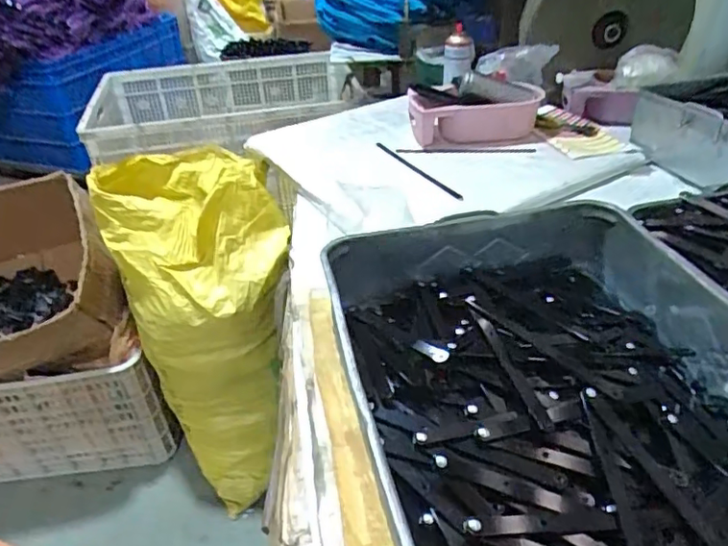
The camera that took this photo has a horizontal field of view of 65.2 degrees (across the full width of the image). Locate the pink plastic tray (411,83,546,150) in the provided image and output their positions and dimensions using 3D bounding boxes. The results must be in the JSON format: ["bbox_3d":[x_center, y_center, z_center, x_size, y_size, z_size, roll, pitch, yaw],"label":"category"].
[{"bbox_3d":[0.255,-0.335,1.250,0.287,0.108,0.141,-5,37,-3],"label":"pink plastic tray"}]

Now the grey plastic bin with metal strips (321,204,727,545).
[{"bbox_3d":[0.191,0.119,0.571,0.402,0.111,0.501,-9,37,-8],"label":"grey plastic bin with metal strips"}]

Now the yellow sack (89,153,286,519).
[{"bbox_3d":[-0.366,0.120,1.413,0.357,0.742,0.495,-15,39,-16],"label":"yellow sack"}]

